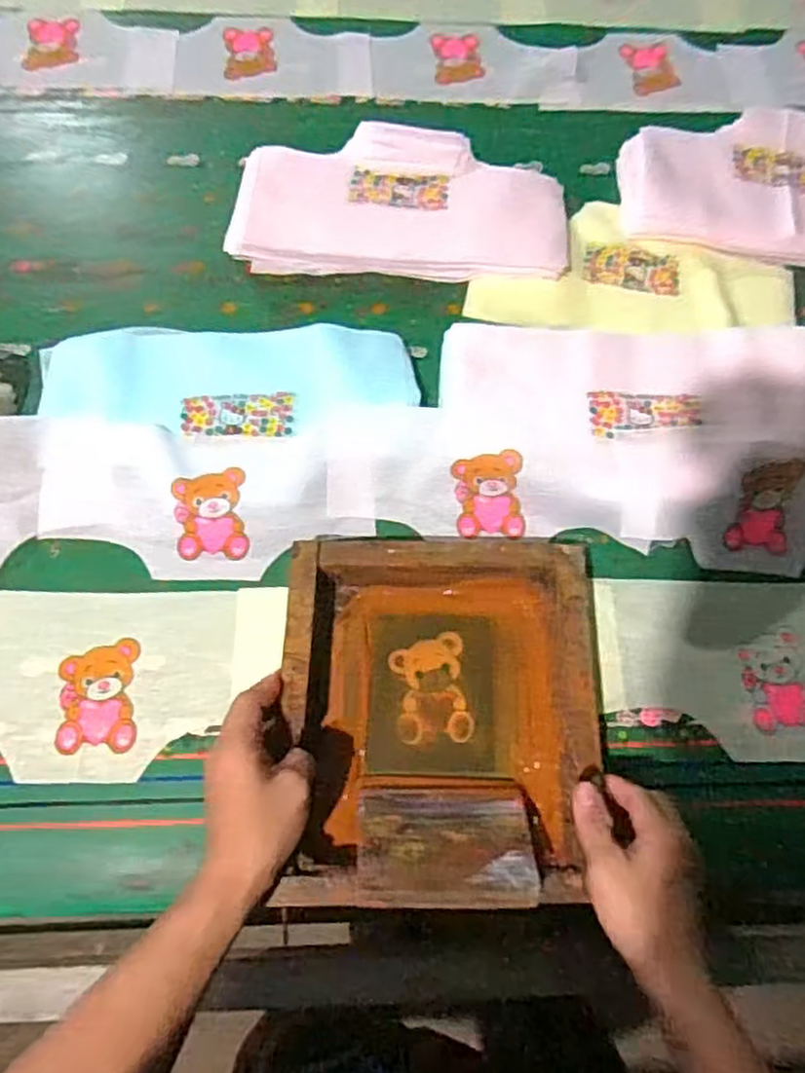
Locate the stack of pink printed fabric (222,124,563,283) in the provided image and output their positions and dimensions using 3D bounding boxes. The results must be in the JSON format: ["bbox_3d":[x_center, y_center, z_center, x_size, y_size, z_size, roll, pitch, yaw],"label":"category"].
[{"bbox_3d":[-0.002,-0.348,0.746,0.339,0.040,0.161,3,69,-1],"label":"stack of pink printed fabric"}]

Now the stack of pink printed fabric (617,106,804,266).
[{"bbox_3d":[0.407,-0.379,0.775,0.333,0.037,0.187,5,69,0],"label":"stack of pink printed fabric"}]

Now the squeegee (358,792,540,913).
[{"bbox_3d":[0.029,0.215,0.503,0.120,0.021,0.092,3,26,-2],"label":"squeegee"}]

